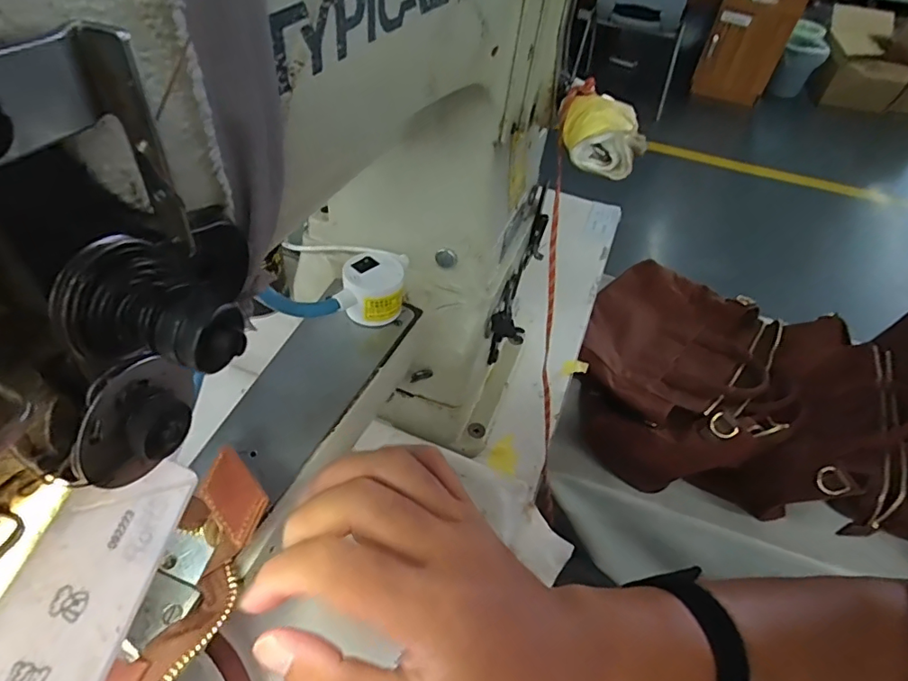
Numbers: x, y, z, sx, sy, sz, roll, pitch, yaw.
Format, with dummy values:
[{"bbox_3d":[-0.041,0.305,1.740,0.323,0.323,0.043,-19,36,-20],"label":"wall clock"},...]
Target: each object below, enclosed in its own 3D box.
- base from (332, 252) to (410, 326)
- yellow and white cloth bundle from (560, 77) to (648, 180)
[{"bbox_3d":[-0.049,-0.030,0.321,0.035,0.030,0.044,10,47,3],"label":"base"},{"bbox_3d":[0.078,-0.112,0.276,0.043,0.028,0.045,12,47,5],"label":"yellow and white cloth bundle"}]

